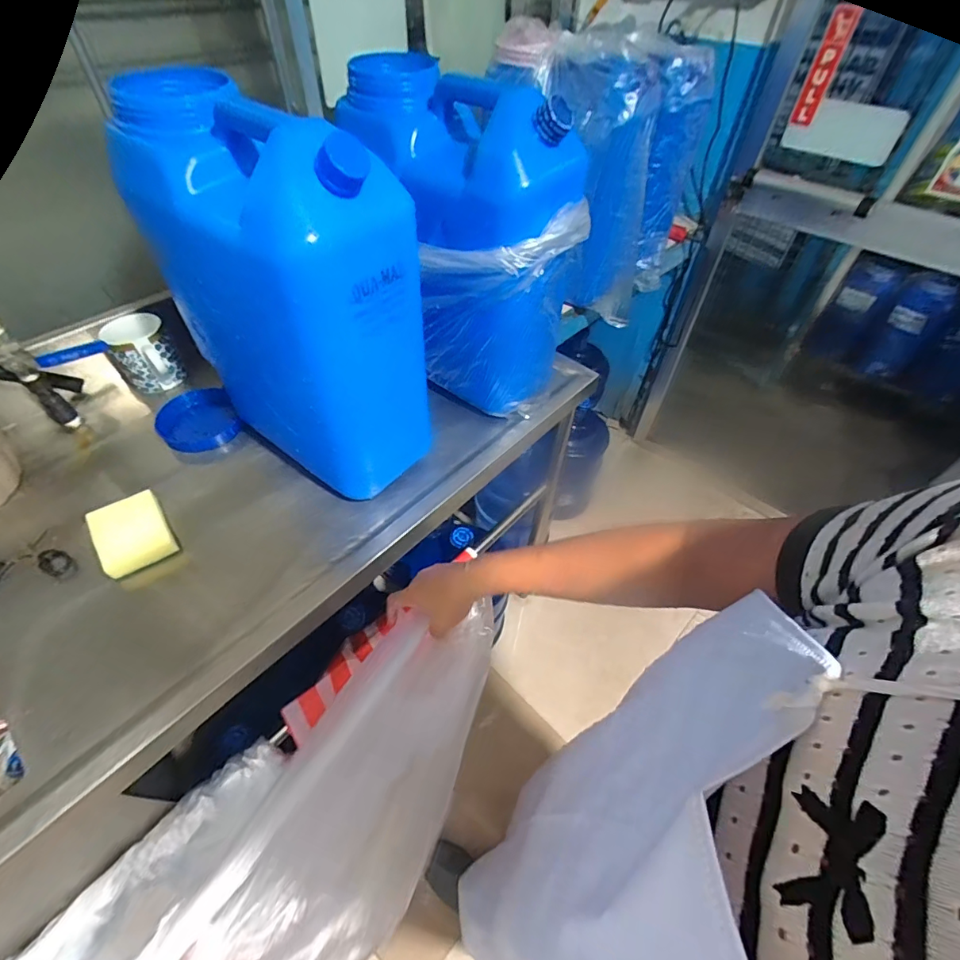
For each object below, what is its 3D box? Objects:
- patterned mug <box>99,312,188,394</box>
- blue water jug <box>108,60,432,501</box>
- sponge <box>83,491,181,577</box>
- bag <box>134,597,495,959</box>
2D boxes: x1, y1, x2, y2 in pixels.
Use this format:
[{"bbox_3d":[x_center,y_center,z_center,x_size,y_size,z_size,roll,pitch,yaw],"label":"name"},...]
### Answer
[{"bbox_3d":[-0.549,-0.206,0.761,0.092,0.095,0.090,-32,58,-25],"label":"patterned mug"},{"bbox_3d":[-0.216,-0.191,0.555,0.280,0.393,0.158,29,55,21],"label":"blue water jug"},{"bbox_3d":[-0.442,0.066,0.594,0.076,0.030,0.101,-30,57,-24],"label":"sponge"},{"bbox_3d":[-0.093,0.262,0.419,0.134,0.040,0.366,24,40,17],"label":"bag"}]

